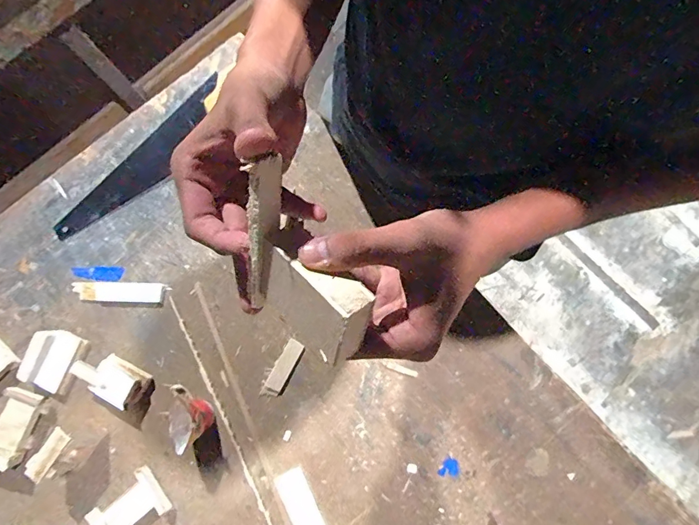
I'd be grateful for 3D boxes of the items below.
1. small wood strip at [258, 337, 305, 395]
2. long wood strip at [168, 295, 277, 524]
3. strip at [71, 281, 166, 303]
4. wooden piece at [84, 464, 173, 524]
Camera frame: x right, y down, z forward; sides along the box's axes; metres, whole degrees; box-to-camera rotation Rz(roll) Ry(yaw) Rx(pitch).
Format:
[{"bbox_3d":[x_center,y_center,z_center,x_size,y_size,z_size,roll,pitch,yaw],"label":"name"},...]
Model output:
[{"bbox_3d":[-0.097,0.153,0.618,0.026,0.007,0.087,29,83,6],"label":"small wood strip"},{"bbox_3d":[-0.155,0.260,0.597,0.013,0.009,0.472,-27,81,-2],"label":"long wood strip"},{"bbox_3d":[-0.346,0.045,0.640,0.134,0.004,0.030,1,81,2],"label":"strip"},{"bbox_3d":[-0.303,0.337,0.584,0.099,0.014,0.066,-38,82,-4],"label":"wooden piece"}]

